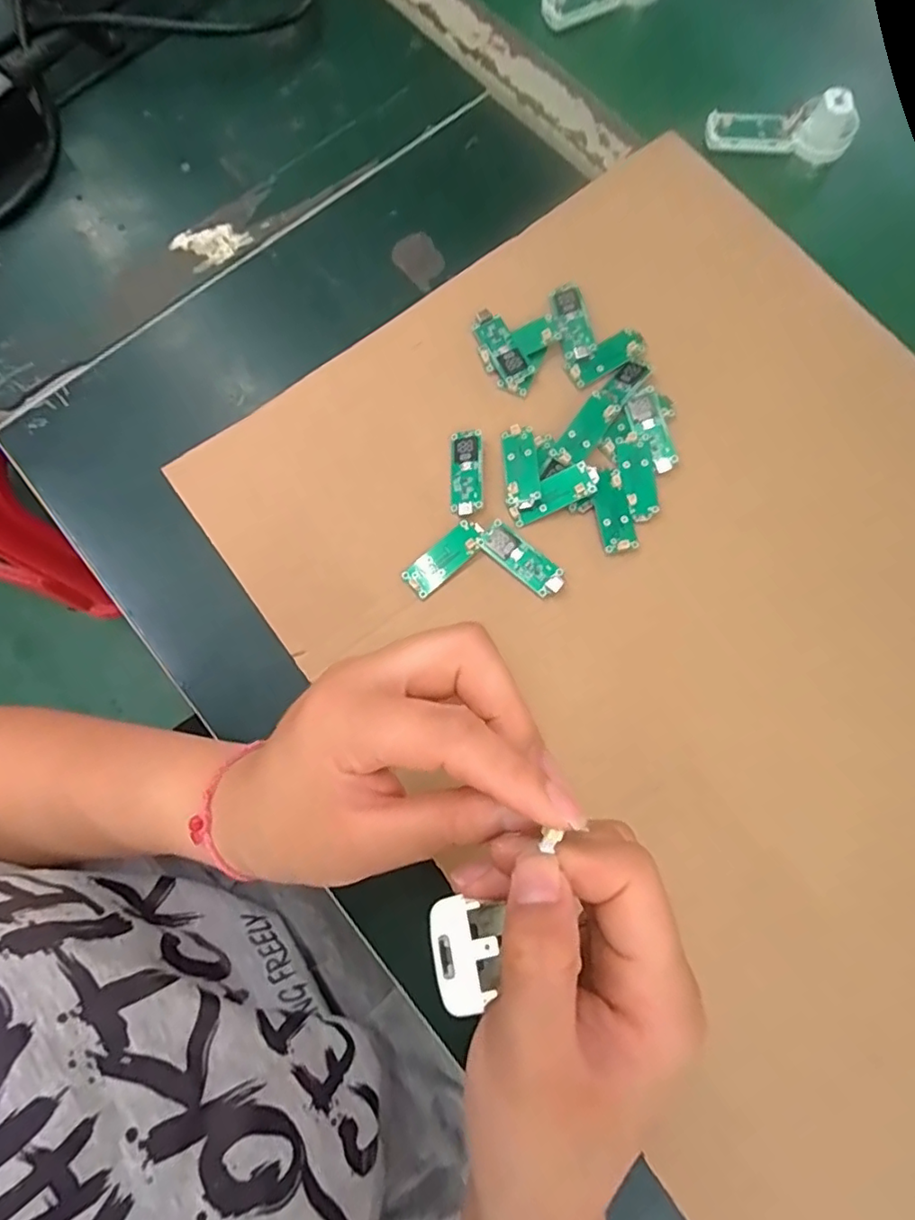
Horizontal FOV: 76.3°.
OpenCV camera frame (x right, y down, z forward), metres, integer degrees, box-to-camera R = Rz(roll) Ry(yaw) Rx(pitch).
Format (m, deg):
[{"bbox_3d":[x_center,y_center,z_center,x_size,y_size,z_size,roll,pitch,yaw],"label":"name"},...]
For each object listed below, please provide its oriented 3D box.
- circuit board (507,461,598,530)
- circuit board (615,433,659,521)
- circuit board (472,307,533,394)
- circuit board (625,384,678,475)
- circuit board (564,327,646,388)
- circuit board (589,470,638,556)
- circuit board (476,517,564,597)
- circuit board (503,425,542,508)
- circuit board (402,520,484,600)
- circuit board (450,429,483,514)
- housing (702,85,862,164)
[{"bbox_3d":[0.054,-0.065,0.326,0.051,0.005,0.019,-25,88,7],"label":"circuit board"},{"bbox_3d":[0.102,-0.076,0.330,0.018,0.004,0.051,-7,76,0],"label":"circuit board"},{"bbox_3d":[0.025,-0.157,0.350,0.022,0.005,0.052,-26,77,-5],"label":"circuit board"},{"bbox_3d":[0.112,-0.103,0.335,0.018,0.005,0.051,-16,77,-2],"label":"circuit board"},{"bbox_3d":[0.090,-0.152,0.350,0.049,0.004,0.019,-26,91,-1],"label":"circuit board"},{"bbox_3d":[0.087,-0.056,0.327,0.019,0.004,0.046,-12,76,-2],"label":"circuit board"},{"bbox_3d":[0.036,-0.028,0.320,0.050,0.004,0.018,40,80,10],"label":"circuit board"},{"bbox_3d":[0.036,-0.082,0.332,0.018,0.005,0.050,-3,76,1],"label":"circuit board"},{"bbox_3d":[-0.006,-0.029,0.325,0.050,0.005,0.020,-40,79,-8],"label":"circuit board"},{"bbox_3d":[0.005,-0.079,0.333,0.017,0.004,0.050,-1,76,1],"label":"circuit board"},{"bbox_3d":[0.214,-0.319,0.382,0.093,0.029,0.024,4,77,2],"label":"housing"}]

